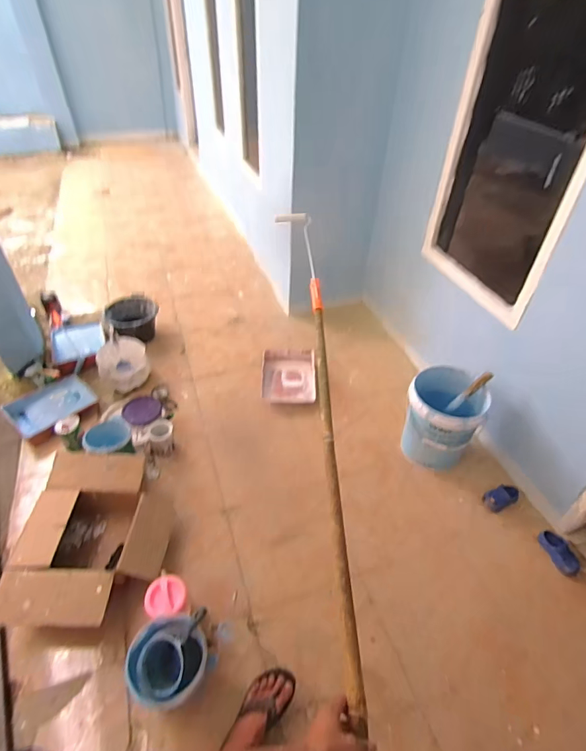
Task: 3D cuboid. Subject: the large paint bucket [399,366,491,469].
[{"bbox_3d":[0.618,0.204,1.775,0.298,0.382,0.286,2,43,-2],"label":"large paint bucket"}]

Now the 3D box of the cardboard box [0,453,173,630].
[{"bbox_3d":[-0.681,0.565,1.473,0.472,0.179,0.576,2,43,-2],"label":"cardboard box"}]

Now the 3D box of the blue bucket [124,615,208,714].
[{"bbox_3d":[-0.346,0.822,1.191,0.219,0.192,0.210,2,43,-2],"label":"blue bucket"}]

